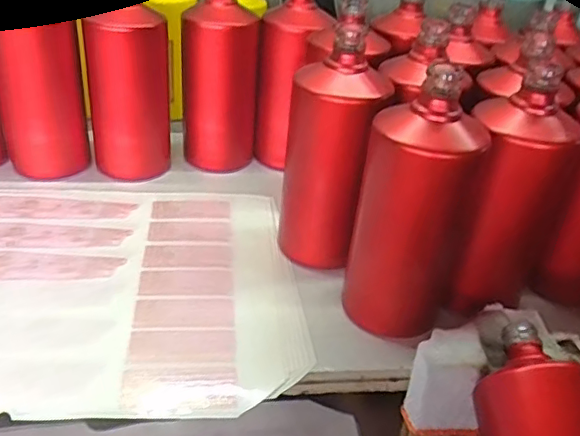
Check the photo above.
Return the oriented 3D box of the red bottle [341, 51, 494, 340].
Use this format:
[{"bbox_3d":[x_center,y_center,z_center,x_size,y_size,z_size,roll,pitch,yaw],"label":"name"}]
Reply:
[{"bbox_3d":[0.092,-0.004,0.425,0.072,0.192,0.070,28,40,29],"label":"red bottle"}]

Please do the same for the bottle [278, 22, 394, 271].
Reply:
[{"bbox_3d":[0.035,-0.055,0.489,0.076,0.187,0.072,6,35,1],"label":"bottle"}]

